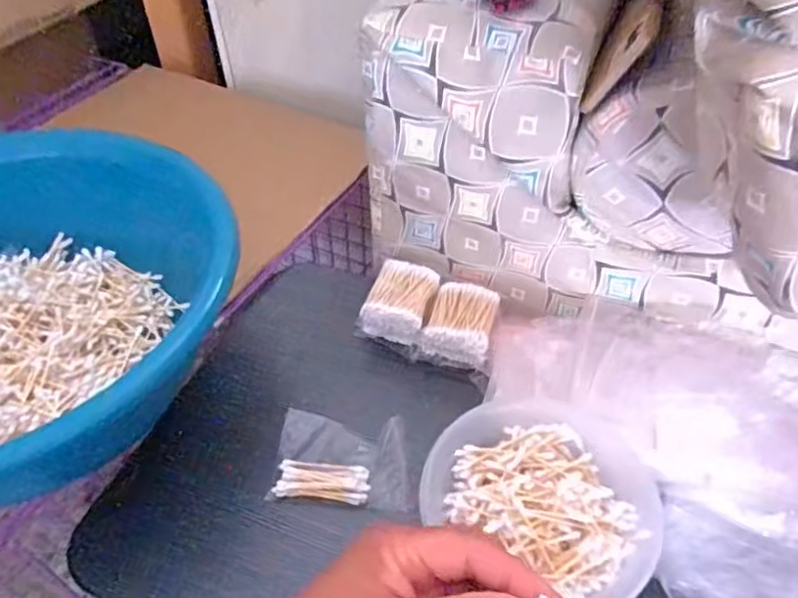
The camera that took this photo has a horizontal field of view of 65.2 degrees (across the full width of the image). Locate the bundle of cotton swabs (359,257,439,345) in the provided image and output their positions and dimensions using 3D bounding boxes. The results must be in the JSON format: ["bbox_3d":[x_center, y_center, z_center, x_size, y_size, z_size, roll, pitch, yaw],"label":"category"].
[{"bbox_3d":[0.002,0.005,0.625,0.062,0.044,0.077,18,49,17],"label":"bundle of cotton swabs"}]

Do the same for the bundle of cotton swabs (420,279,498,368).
[{"bbox_3d":[0.062,0.024,0.608,0.062,0.039,0.073,17,49,16],"label":"bundle of cotton swabs"}]

